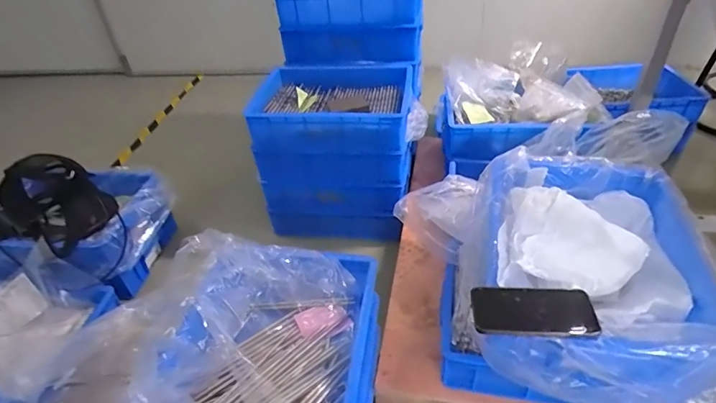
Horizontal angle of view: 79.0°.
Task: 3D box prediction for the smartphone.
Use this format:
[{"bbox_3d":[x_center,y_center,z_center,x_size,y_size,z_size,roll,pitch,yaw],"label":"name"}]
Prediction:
[{"bbox_3d":[0.244,0.153,0.605,0.166,0.014,0.075,-2,39,4],"label":"smartphone"}]

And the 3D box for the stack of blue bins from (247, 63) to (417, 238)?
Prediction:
[{"bbox_3d":[-0.056,-0.138,1.250,0.397,0.409,0.266,1,39,7],"label":"stack of blue bins"}]

